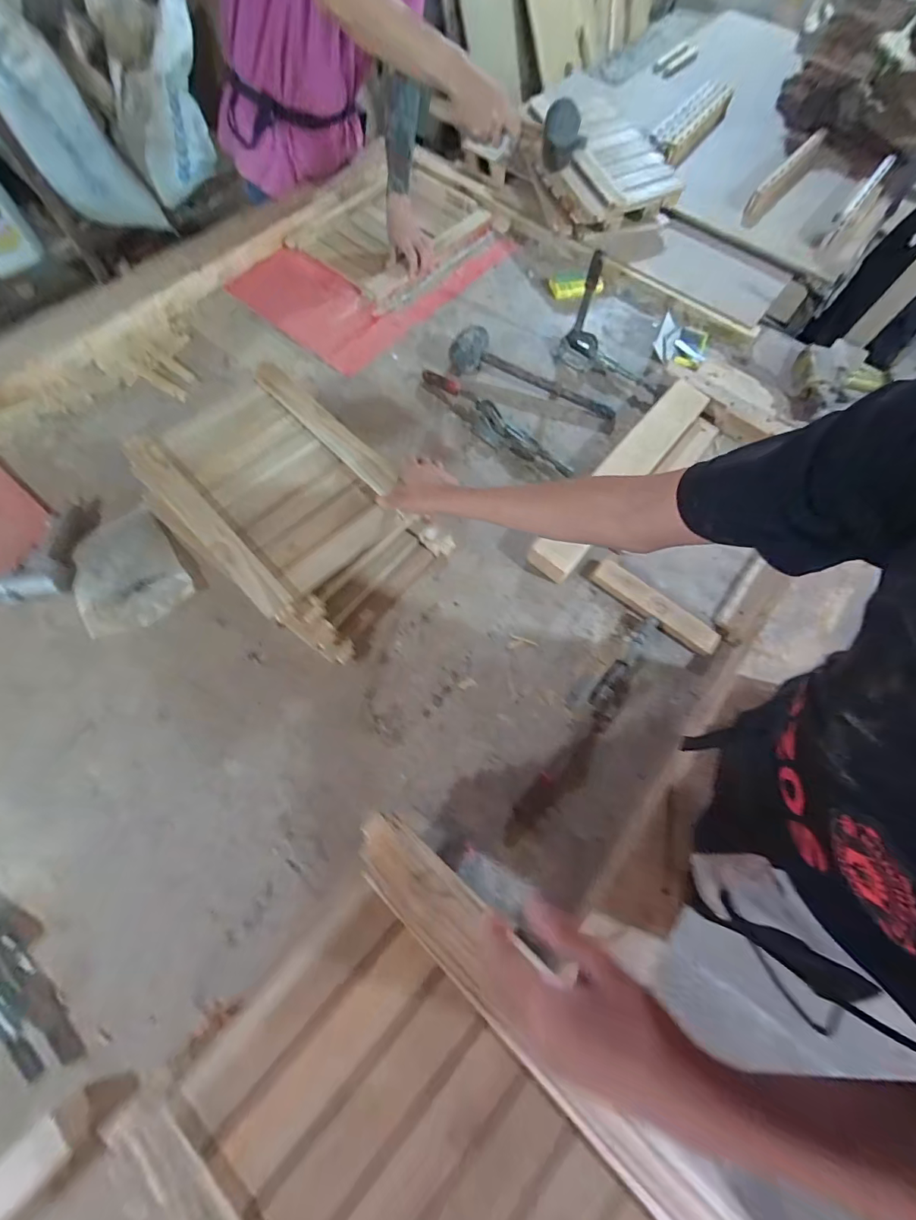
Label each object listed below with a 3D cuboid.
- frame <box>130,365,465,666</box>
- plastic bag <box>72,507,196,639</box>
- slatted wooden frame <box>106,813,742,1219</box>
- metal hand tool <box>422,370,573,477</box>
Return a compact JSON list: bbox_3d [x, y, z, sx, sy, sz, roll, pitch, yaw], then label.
[{"bbox_3d":[-0.287,-0.188,0.761,0.484,0.109,0.326,40,71,12],"label":"frame"},{"bbox_3d":[-0.564,-0.063,0.746,0.161,0.032,0.196,-33,73,-15],"label":"plastic bag"},{"bbox_3d":[0.014,0.477,0.337,0.498,0.049,0.318,42,71,13],"label":"slatted wooden frame"},{"bbox_3d":[0.068,-0.401,0.901,0.047,0.050,0.369,-41,75,-17],"label":"metal hand tool"}]

